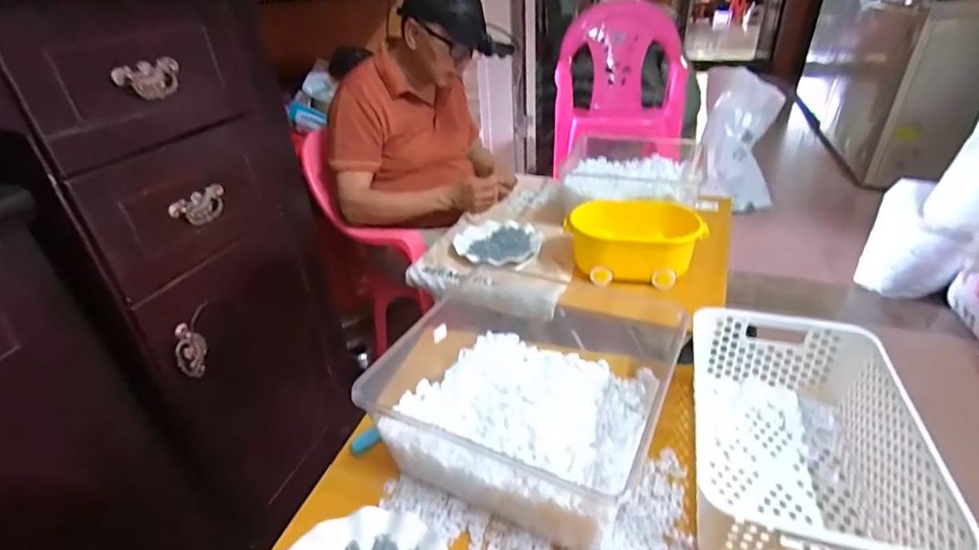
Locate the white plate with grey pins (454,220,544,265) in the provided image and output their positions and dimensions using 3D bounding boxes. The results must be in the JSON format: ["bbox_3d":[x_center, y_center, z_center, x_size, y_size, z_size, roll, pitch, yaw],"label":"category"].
[{"bbox_3d":[0.018,-0.071,1.062,0.183,0.013,0.178,-3,32,2],"label":"white plate with grey pins"}]

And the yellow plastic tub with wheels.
[{"bbox_3d":[0.269,-0.062,0.929,0.245,0.104,0.127,3,32,10],"label":"yellow plastic tub with wheels"}]

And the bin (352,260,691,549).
[{"bbox_3d":[0.058,0.138,0.611,0.299,0.129,0.310,12,35,24],"label":"bin"}]

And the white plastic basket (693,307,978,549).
[{"bbox_3d":[0.334,0.178,0.539,0.199,0.110,0.304,6,33,15],"label":"white plastic basket"}]

